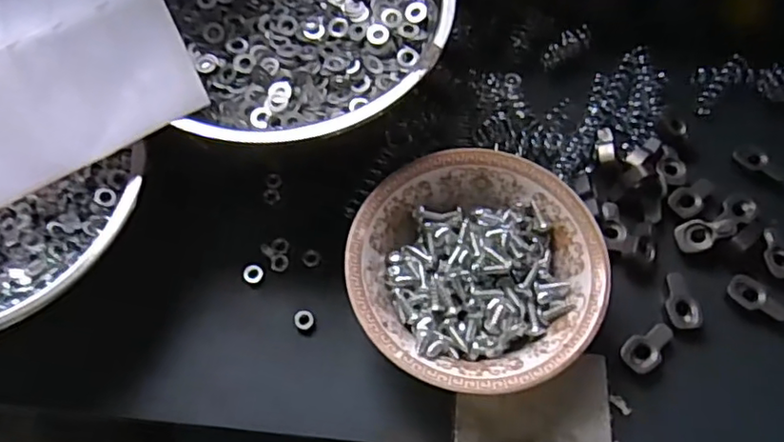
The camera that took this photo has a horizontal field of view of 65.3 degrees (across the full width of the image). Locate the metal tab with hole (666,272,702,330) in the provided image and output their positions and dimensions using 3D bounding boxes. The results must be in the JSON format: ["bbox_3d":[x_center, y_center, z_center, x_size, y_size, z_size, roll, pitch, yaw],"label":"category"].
[{"bbox_3d":[0.150,0.042,0.318,0.016,0.005,0.030,-2,65,-1],"label":"metal tab with hole"}]

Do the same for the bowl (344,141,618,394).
[{"bbox_3d":[0.041,0.027,0.309,0.116,0.043,0.119,0,65,0],"label":"bowl"}]

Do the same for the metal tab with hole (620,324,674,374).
[{"bbox_3d":[0.130,0.064,0.309,0.030,0.007,0.017,-33,69,-15],"label":"metal tab with hole"}]

